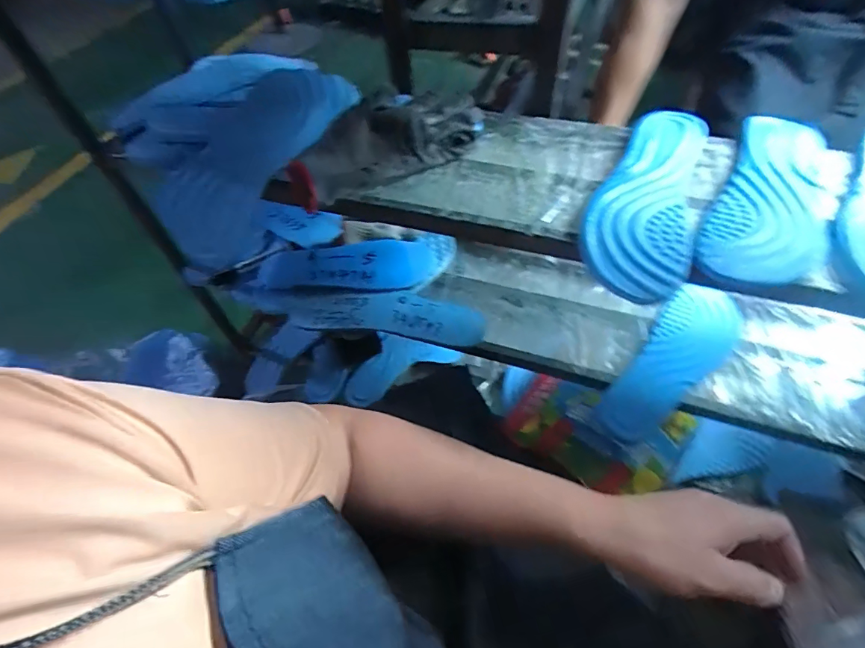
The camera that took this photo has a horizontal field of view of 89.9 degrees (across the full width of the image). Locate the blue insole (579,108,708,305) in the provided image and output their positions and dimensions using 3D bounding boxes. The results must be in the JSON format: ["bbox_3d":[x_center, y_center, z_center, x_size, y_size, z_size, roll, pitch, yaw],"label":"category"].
[{"bbox_3d":[0.191,-0.120,0.389,0.083,0.017,0.256,17,57,17],"label":"blue insole"}]

